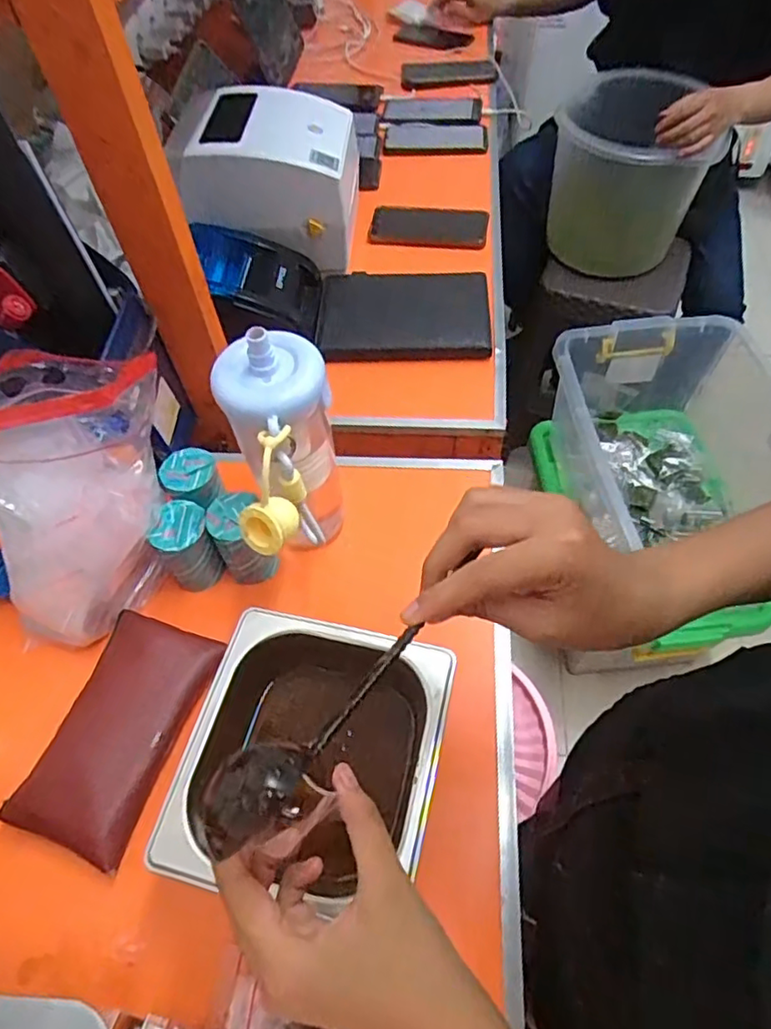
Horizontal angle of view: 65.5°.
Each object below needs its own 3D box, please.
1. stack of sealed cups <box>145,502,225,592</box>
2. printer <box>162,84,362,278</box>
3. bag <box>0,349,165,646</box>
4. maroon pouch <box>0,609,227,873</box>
[{"bbox_3d":[-0.176,0.029,0.538,0.050,0.084,0.046,-25,59,-14],"label":"stack of sealed cups"},{"bbox_3d":[-0.147,-0.429,0.777,0.206,0.153,0.191,1,57,3],"label":"printer"},{"bbox_3d":[-0.247,-0.021,0.485,0.103,0.204,0.188,7,57,7],"label":"bag"},{"bbox_3d":[-0.213,0.176,0.491,0.097,0.033,0.178,16,59,12],"label":"maroon pouch"}]

